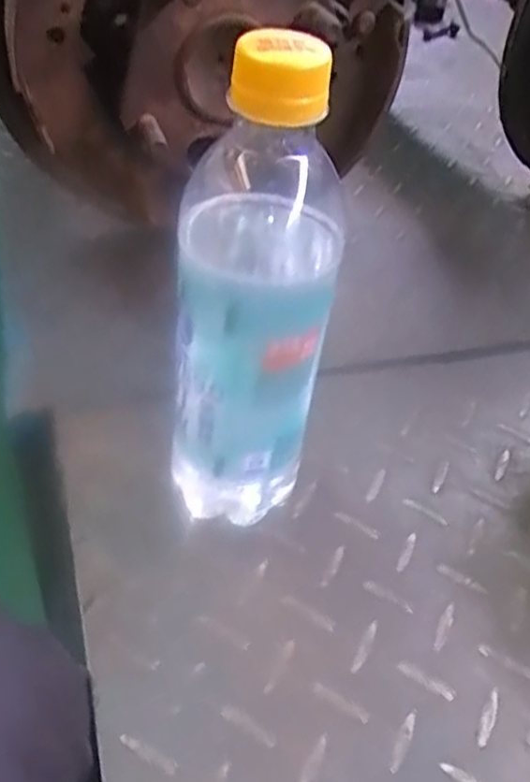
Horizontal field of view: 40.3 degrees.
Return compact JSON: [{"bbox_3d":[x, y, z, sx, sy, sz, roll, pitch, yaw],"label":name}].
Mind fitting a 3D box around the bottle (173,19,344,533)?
[{"bbox_3d":[-0.004,-0.030,0.292,0.057,0.209,0.063,9,42,1],"label":"bottle"}]

